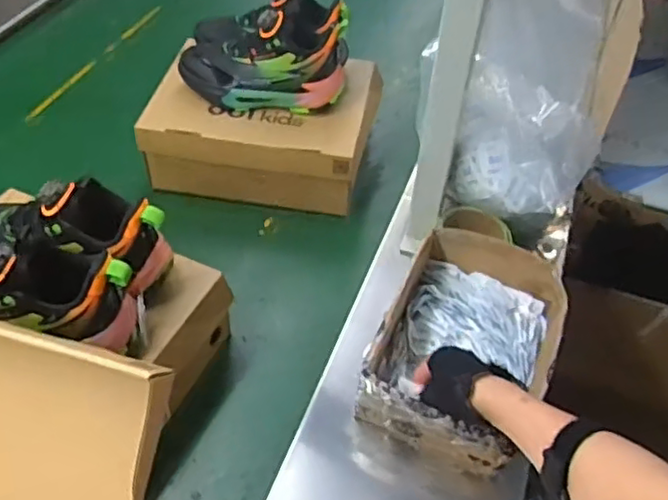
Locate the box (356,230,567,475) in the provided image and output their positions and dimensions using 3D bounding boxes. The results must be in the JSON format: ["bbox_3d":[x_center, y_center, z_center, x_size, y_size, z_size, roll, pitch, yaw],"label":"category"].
[{"bbox_3d":[0.147,0.100,0.717,0.167,0.101,0.247,19,50,15],"label":"box"}]

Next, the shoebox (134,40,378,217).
[{"bbox_3d":[-0.100,-0.185,0.967,0.303,0.126,0.213,6,48,4],"label":"shoebox"}]

